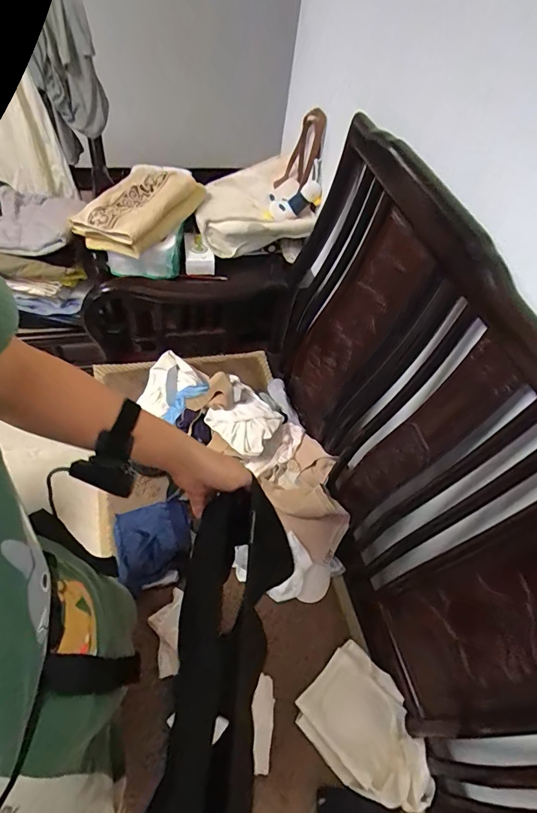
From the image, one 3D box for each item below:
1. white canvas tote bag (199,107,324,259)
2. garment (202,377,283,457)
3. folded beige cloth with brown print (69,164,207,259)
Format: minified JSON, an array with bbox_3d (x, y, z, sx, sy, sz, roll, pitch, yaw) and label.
[{"bbox_3d":[-0.043,-0.655,1.196,0.315,0.275,0.374,-3,55,-10],"label":"white canvas tote bag"},{"bbox_3d":[-0.059,0.019,1.030,0.170,0.047,0.191,26,55,11],"label":"garment"},{"bbox_3d":[-0.319,-0.540,1.132,0.187,0.096,0.373,23,54,8],"label":"folded beige cloth with brown print"}]

